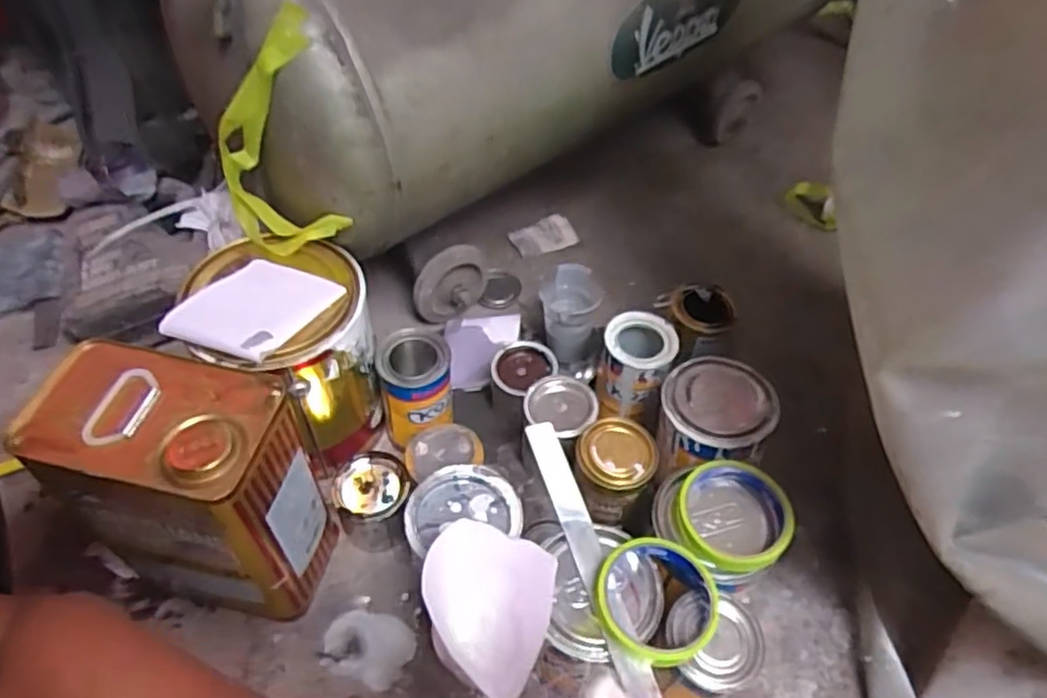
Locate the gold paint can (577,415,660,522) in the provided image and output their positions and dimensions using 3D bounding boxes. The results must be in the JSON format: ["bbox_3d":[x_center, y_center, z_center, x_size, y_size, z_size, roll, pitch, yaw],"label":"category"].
[{"bbox_3d":[0.082,0.110,0.636,0.072,0.068,0.079,17,52,11],"label":"gold paint can"}]

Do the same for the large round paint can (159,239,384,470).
[{"bbox_3d":[-0.228,0.013,0.688,0.154,0.208,0.141,1,51,-2],"label":"large round paint can"}]

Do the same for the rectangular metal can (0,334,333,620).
[{"bbox_3d":[-0.268,0.120,0.576,0.169,0.232,0.112,15,52,8],"label":"rectangular metal can"}]

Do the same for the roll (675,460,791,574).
[{"bbox_3d":[0.176,0.136,0.567,0.094,0.030,0.096,1,51,-2],"label":"roll"}]

